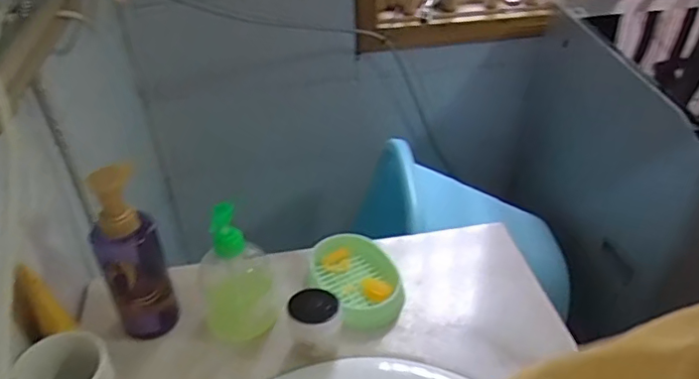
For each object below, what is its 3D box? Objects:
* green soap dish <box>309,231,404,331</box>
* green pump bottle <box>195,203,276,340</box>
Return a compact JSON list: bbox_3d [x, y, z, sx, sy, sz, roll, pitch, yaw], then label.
[{"bbox_3d":[0.009,0.109,0.707,0.099,0.028,0.146,-22,41,-25],"label":"green soap dish"},{"bbox_3d":[-0.123,0.089,0.617,0.082,0.160,0.067,-15,39,-17],"label":"green pump bottle"}]

